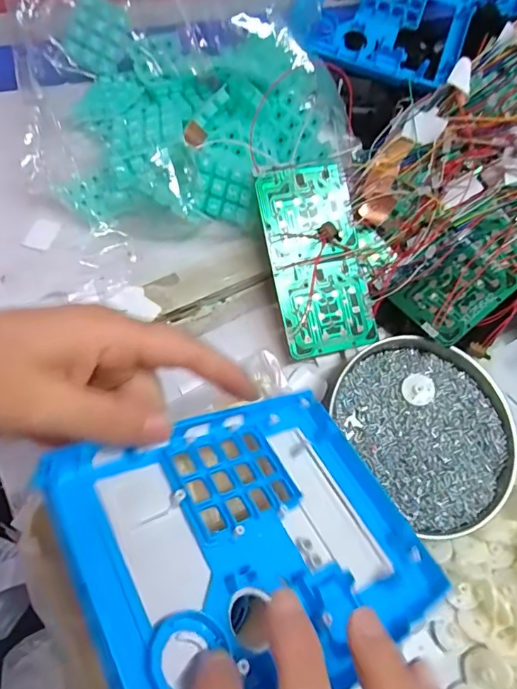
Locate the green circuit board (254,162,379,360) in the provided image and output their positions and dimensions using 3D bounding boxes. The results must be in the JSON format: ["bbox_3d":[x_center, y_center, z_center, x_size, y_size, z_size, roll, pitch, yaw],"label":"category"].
[{"bbox_3d":[0.045,-0.065,0.365,0.072,0.005,0.141,-12,89,-11],"label":"green circuit board"}]

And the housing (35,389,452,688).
[{"bbox_3d":[0.002,0.091,0.222,0.162,0.019,0.132,-12,55,-37],"label":"housing"}]

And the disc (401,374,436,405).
[{"bbox_3d":[0.119,0.033,0.353,0.023,0.006,0.025,0,71,0],"label":"disc"}]

